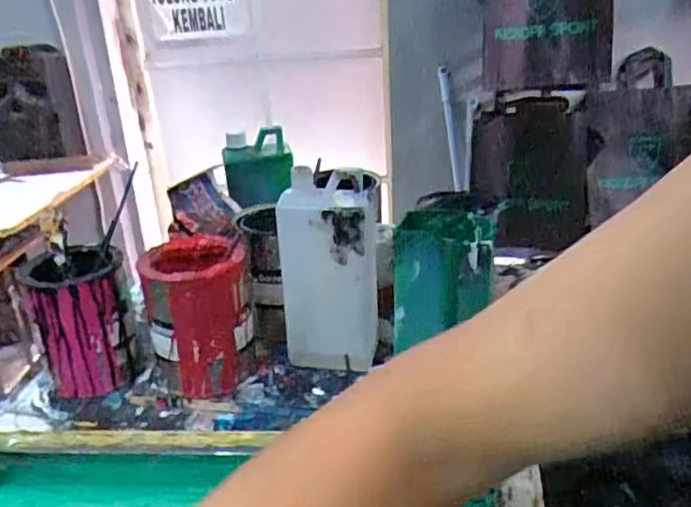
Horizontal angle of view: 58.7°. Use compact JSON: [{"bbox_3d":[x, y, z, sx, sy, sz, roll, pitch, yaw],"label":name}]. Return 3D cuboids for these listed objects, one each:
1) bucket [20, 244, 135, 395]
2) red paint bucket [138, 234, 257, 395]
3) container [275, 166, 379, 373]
[{"bbox_3d":[-0.296,0.075,0.694,0.095,0.145,0.090,-10,24,-16],"label":"bucket"},{"bbox_3d":[-0.155,0.064,0.670,0.101,0.140,0.103,-2,21,1],"label":"red paint bucket"},{"bbox_3d":[-0.016,0.018,0.664,0.106,0.206,0.074,-4,23,-2],"label":"container"}]

